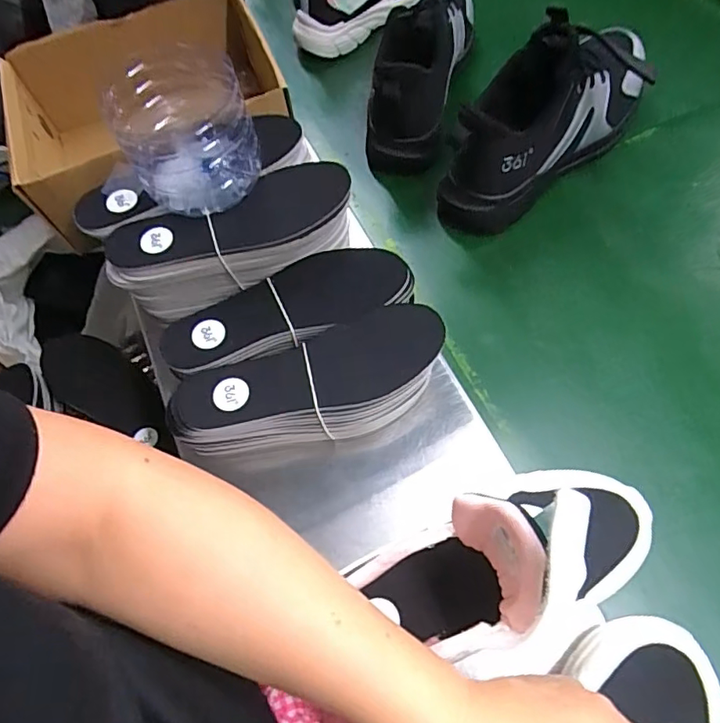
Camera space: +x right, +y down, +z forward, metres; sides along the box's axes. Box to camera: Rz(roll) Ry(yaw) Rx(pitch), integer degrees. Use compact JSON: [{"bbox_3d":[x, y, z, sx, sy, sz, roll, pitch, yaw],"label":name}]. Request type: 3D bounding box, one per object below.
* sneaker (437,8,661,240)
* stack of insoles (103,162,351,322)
[{"bbox_3d":[0.189,-0.248,0.514,0.094,0.131,0.258,35,74,23],"label":"sneaker"},{"bbox_3d":[-0.104,-0.099,0.470,0.208,0.081,0.071,-22,61,-3],"label":"stack of insoles"}]

